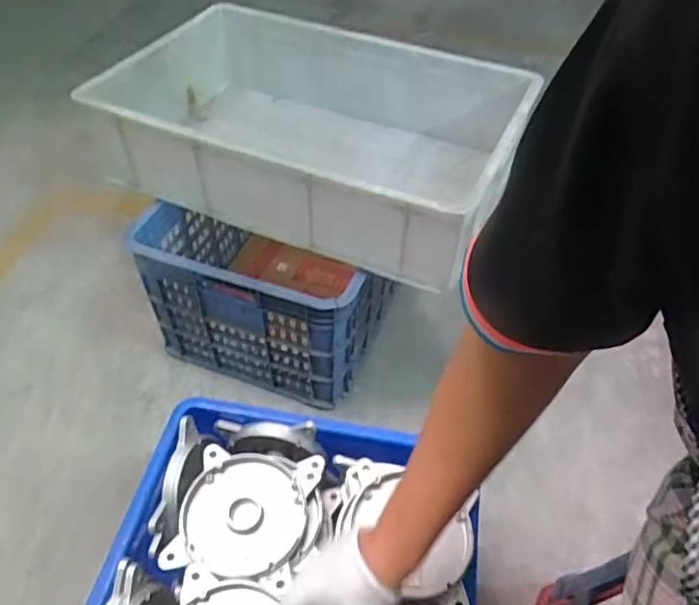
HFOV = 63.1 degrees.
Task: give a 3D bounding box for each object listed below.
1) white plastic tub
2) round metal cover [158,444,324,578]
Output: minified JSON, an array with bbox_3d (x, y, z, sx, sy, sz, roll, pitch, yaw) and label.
[{"bbox_3d":[-0.081,-0.328,1.107,0.760,0.221,0.511,20,51,15],"label":"white plastic tub"},{"bbox_3d":[-0.121,0.240,0.667,0.143,0.030,0.156,1,48,-1],"label":"round metal cover"}]

